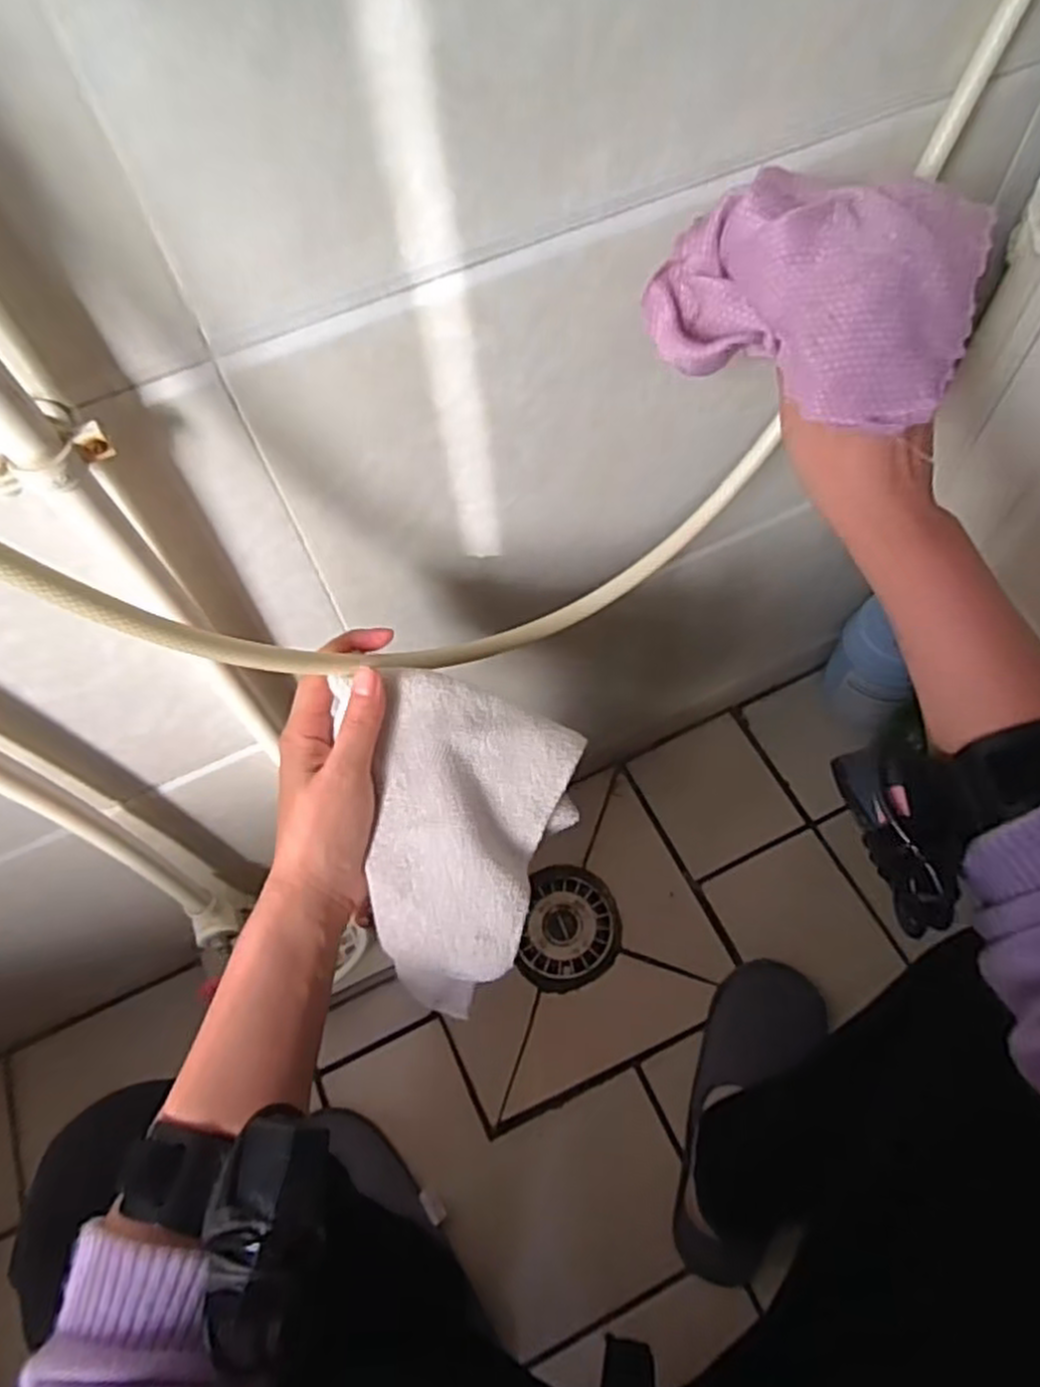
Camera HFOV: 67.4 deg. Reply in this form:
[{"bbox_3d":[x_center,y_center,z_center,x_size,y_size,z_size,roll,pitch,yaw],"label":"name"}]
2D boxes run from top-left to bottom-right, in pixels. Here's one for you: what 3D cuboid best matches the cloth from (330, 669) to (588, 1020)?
[{"bbox_3d":[-0.041,0.076,0.405,0.112,0.032,0.155,24,82,6],"label":"cloth"}]

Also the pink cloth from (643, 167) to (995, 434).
[{"bbox_3d":[0.136,-0.190,0.358,0.140,0.067,0.115,26,67,17],"label":"pink cloth"}]

